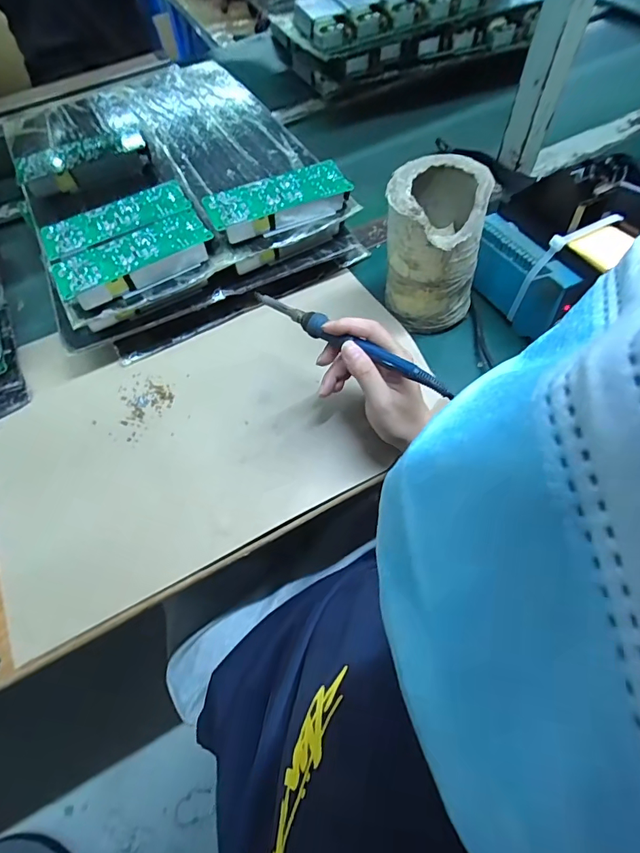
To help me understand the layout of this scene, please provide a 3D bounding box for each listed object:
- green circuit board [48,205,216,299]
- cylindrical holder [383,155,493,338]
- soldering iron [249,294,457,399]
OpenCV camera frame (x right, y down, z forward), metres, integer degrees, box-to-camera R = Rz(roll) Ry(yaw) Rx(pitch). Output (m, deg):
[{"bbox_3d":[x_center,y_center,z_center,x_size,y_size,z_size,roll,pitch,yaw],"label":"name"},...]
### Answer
[{"bbox_3d":[-0.198,-0.182,0.479,0.164,0.023,0.059,-29,64,-11],"label":"green circuit board"},{"bbox_3d":[0.121,-0.192,0.484,0.094,0.153,0.090,3,62,6],"label":"cylindrical holder"},{"bbox_3d":[0.019,-0.080,0.397,0.217,0.019,0.017,32,68,24],"label":"soldering iron"}]

